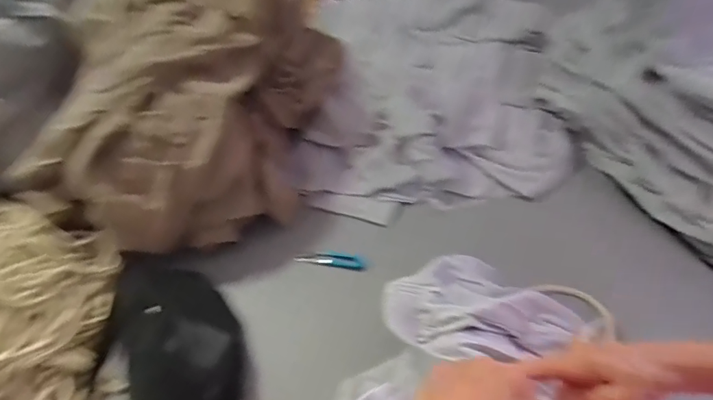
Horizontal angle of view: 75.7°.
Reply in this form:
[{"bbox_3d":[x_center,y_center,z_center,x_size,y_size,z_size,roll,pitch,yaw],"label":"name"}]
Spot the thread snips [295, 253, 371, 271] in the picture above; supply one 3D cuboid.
[{"bbox_3d":[-0.036,0.086,0.672,0.111,0.007,0.026,4,50,8],"label":"thread snips"}]

